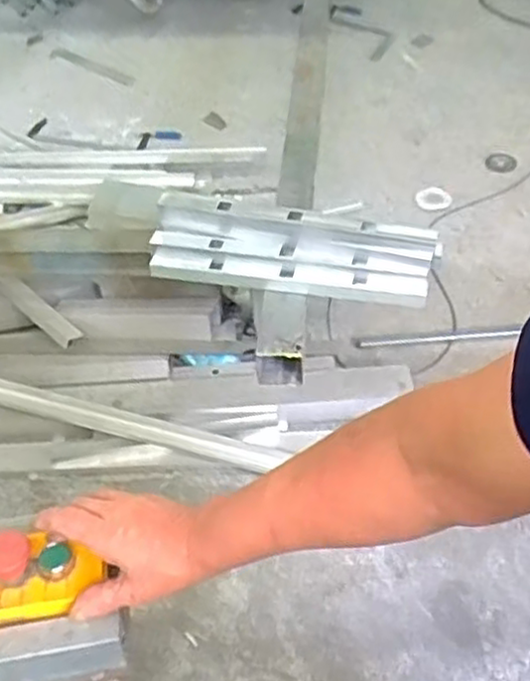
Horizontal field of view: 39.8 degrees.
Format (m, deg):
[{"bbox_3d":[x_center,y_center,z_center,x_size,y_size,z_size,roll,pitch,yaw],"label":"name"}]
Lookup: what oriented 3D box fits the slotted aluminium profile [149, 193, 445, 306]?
[{"bbox_3d":[0.047,-0.162,1.352,0.518,0.159,0.051,10,15,8],"label":"slotted aluminium profile"}]

